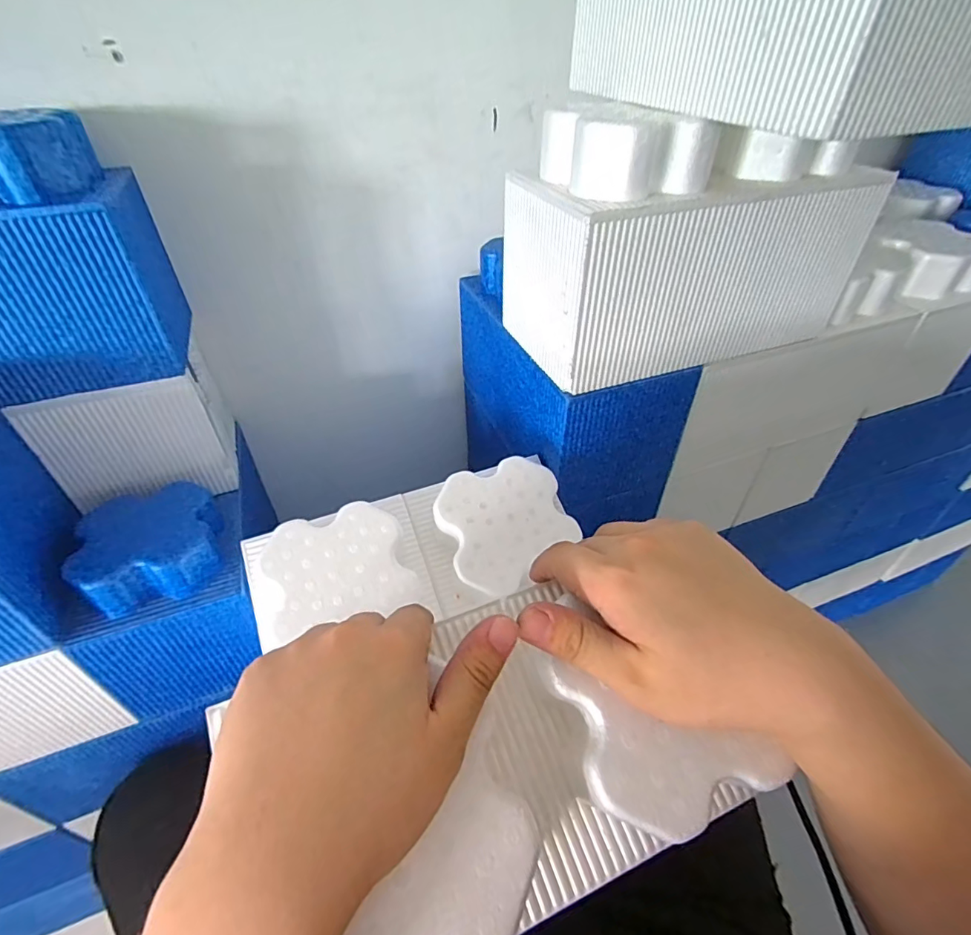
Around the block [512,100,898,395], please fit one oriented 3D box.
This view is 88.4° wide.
[{"bbox_3d":[0.192,-0.221,0.468,0.317,0.191,0.146,-15,43,-14],"label":"block"}]

